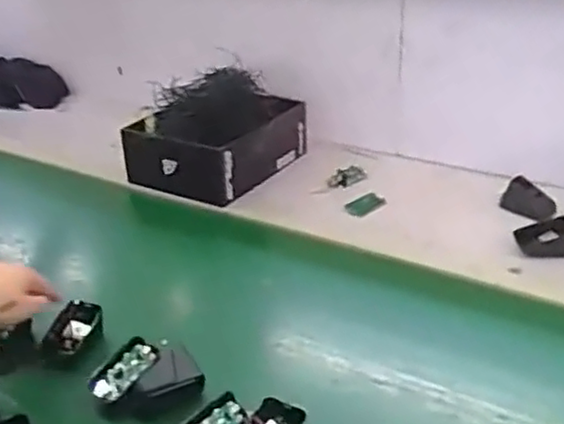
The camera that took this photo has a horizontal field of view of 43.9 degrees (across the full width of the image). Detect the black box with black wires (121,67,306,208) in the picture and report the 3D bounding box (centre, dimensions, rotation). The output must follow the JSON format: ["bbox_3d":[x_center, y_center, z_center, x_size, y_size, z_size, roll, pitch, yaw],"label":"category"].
[{"bbox_3d":[-0.092,-0.127,1.055,0.168,0.137,0.225,14,32,28],"label":"black box with black wires"}]

